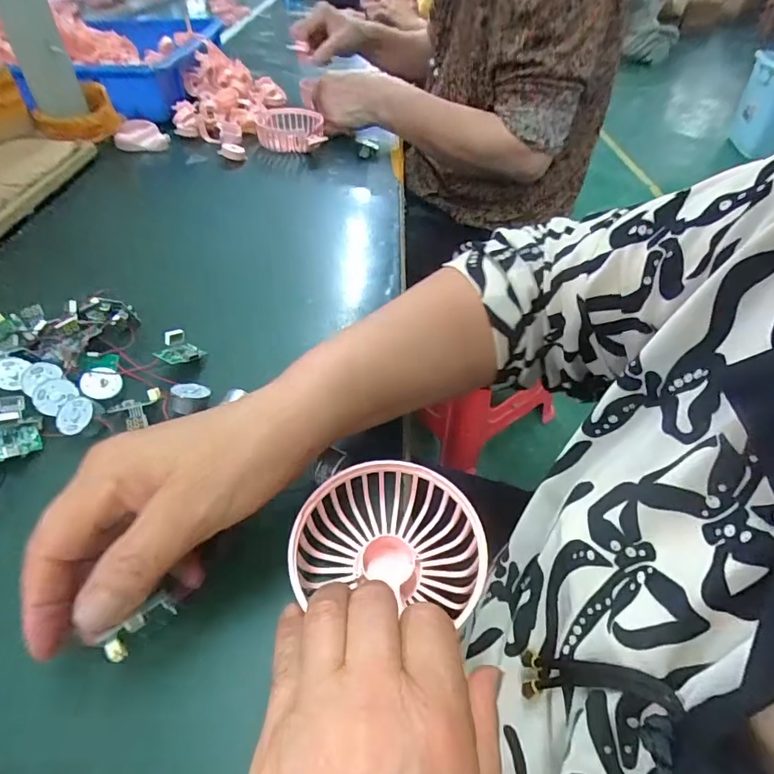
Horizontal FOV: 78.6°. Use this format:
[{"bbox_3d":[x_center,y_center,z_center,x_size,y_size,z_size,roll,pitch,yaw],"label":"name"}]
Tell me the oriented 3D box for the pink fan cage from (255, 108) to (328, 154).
[{"bbox_3d":[-0.128,-0.337,0.622,0.082,0.036,0.095,-12,46,-13],"label":"pink fan cage"}]

